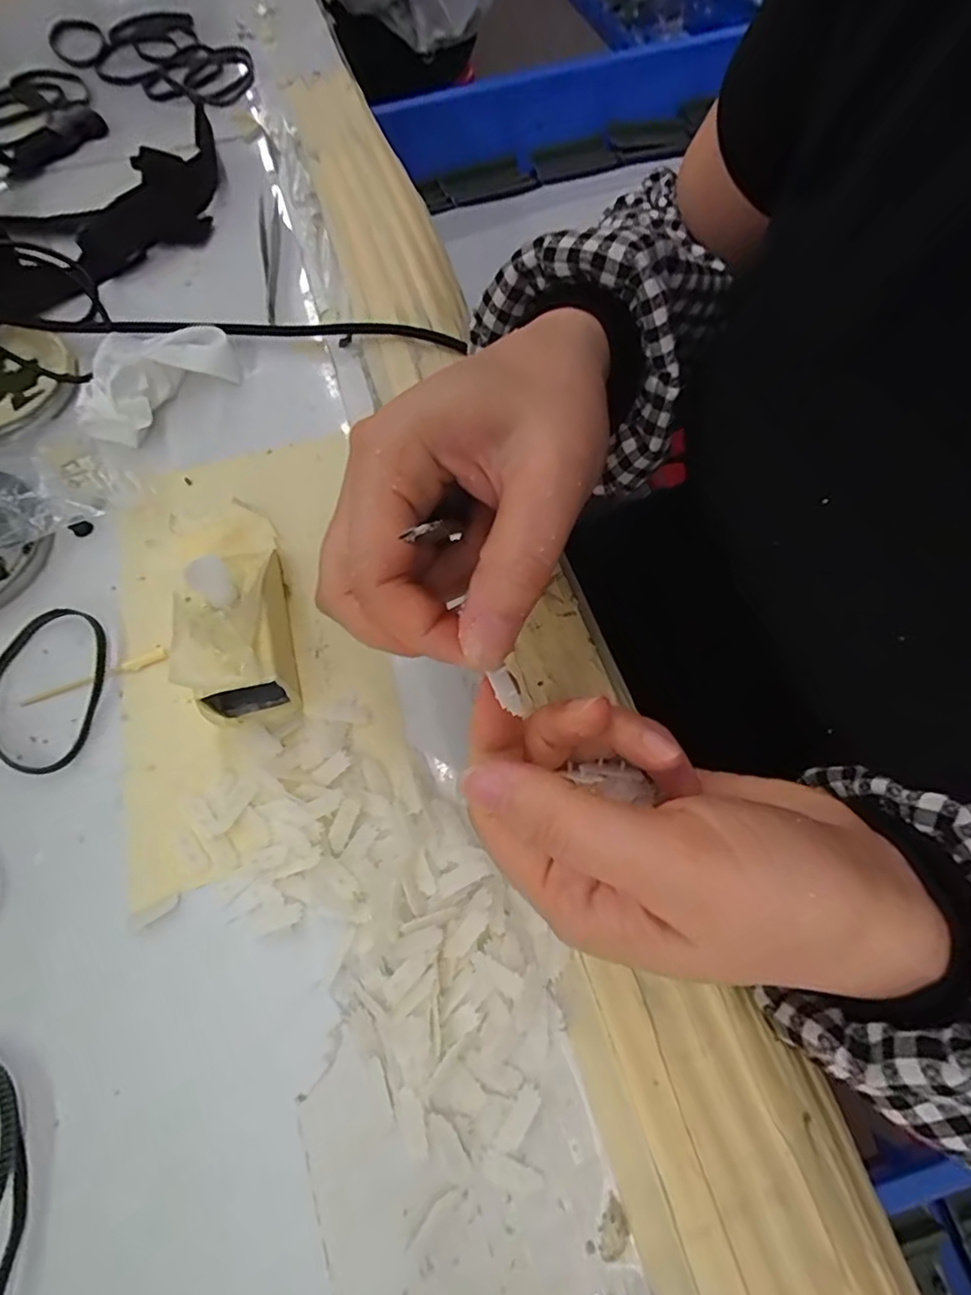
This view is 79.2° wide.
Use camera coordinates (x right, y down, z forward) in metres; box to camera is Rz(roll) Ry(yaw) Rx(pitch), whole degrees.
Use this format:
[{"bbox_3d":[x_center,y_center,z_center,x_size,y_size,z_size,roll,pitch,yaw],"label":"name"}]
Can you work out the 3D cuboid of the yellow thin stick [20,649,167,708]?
[{"bbox_3d":[-0.163,0.013,0.243,0.058,0.004,0.007,-21,68,-10],"label":"yellow thin stick"}]

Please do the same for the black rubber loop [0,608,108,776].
[{"bbox_3d":[-0.181,0.015,0.240,0.046,0.008,0.070,5,66,1],"label":"black rubber loop"}]

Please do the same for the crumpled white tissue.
[{"bbox_3d":[-0.174,-0.142,0.297,0.060,0.027,0.084,30,69,12],"label":"crumpled white tissue"}]

